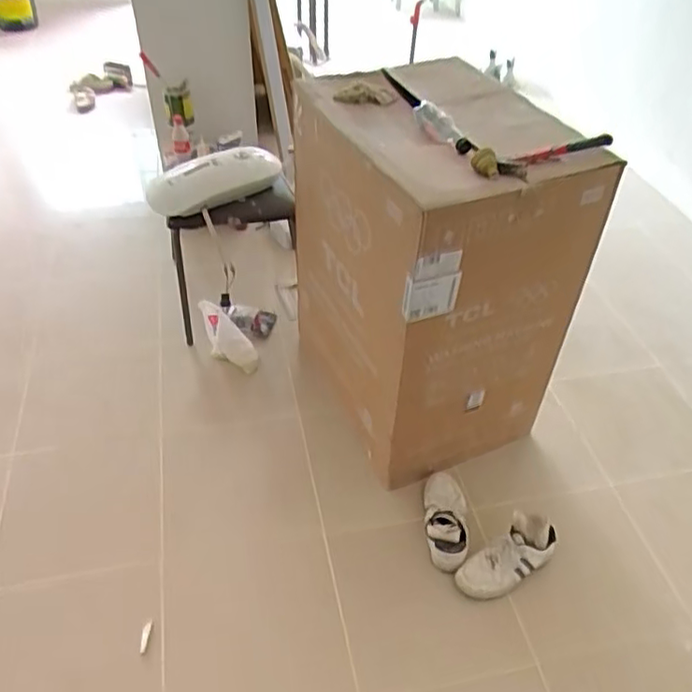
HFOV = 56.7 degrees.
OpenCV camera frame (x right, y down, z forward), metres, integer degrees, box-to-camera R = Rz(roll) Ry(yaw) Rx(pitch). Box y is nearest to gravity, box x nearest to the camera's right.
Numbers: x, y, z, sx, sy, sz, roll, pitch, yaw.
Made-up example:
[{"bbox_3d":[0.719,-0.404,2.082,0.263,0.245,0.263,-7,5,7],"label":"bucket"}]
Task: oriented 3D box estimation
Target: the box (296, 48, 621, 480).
[{"bbox_3d":[0.225,-0.178,1.742,0.526,0.908,0.588,-17,47,-17],"label":"box"}]

